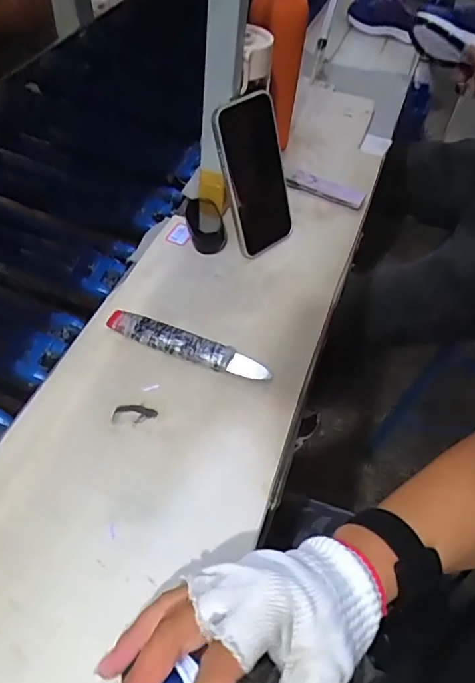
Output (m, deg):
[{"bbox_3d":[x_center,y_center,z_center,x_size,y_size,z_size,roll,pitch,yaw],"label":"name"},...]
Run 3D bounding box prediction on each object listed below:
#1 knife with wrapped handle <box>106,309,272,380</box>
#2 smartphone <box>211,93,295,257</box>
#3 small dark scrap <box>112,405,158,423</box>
[{"bbox_3d":[-0.049,0.003,0.496,0.165,0.015,0.030,21,52,12],"label":"knife with wrapped handle"},{"bbox_3d":[0.021,-0.182,0.565,0.086,0.158,0.017,-33,35,-22],"label":"smartphone"},{"bbox_3d":[-0.091,0.063,0.455,0.038,0.004,0.017,6,51,0],"label":"small dark scrap"}]

